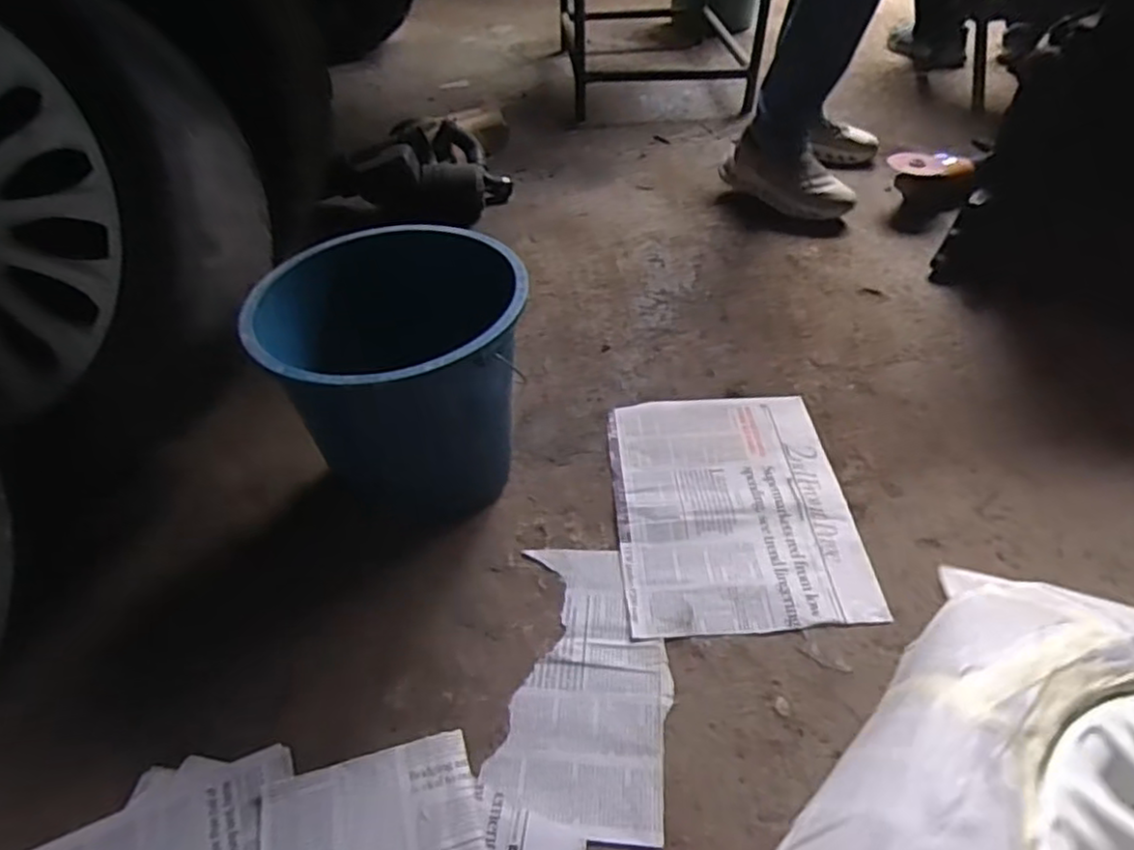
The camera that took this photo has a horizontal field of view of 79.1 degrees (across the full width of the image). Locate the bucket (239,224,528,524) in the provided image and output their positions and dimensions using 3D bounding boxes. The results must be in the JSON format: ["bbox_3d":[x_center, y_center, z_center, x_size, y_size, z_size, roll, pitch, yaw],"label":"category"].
[{"bbox_3d":[-0.188,-0.044,0.805,0.281,0.282,0.308,-15,44,-15],"label":"bucket"}]

